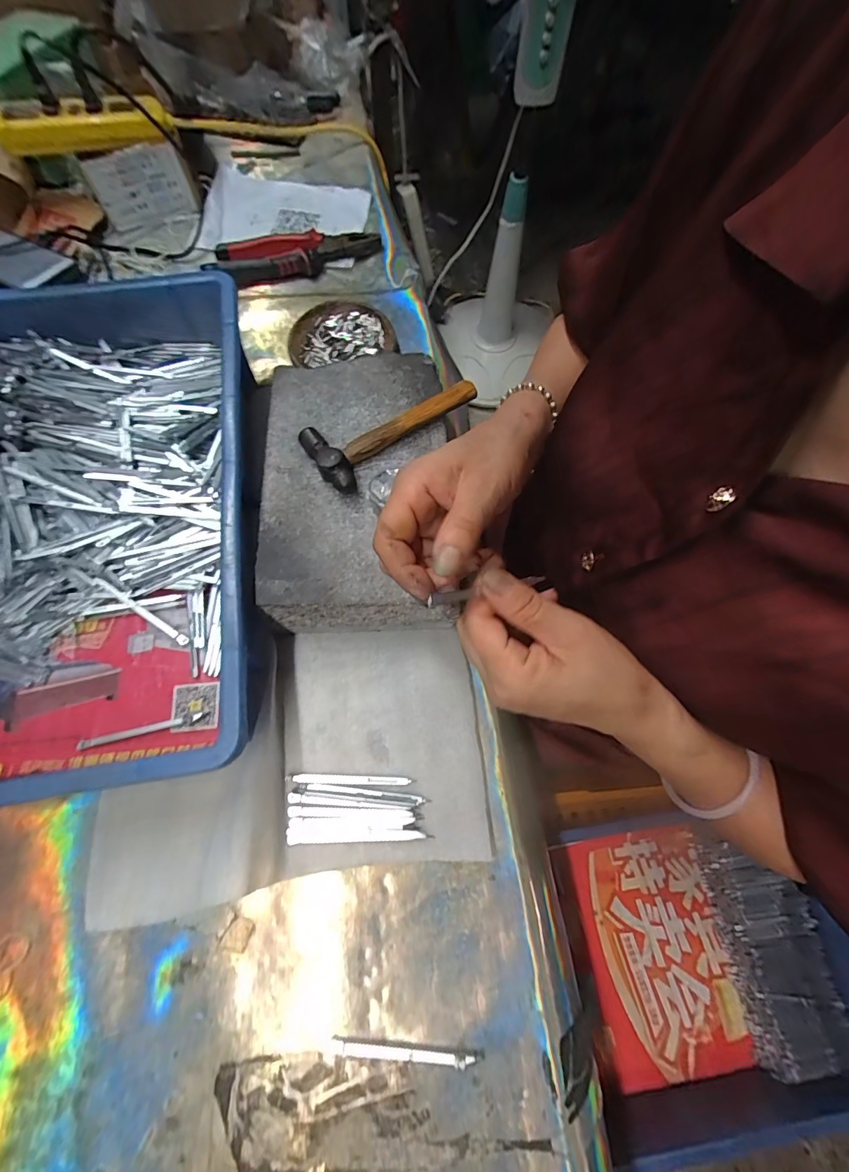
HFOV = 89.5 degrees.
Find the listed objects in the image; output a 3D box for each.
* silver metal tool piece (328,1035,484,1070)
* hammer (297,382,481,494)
[{"bbox_3d":[-0.012,0.293,0.269,0.095,0.006,0.009,4,70,0],"label":"silver metal tool piece"},{"bbox_3d":[-0.027,-0.138,0.362,0.151,0.020,0.061,-39,74,-17],"label":"hammer"}]

